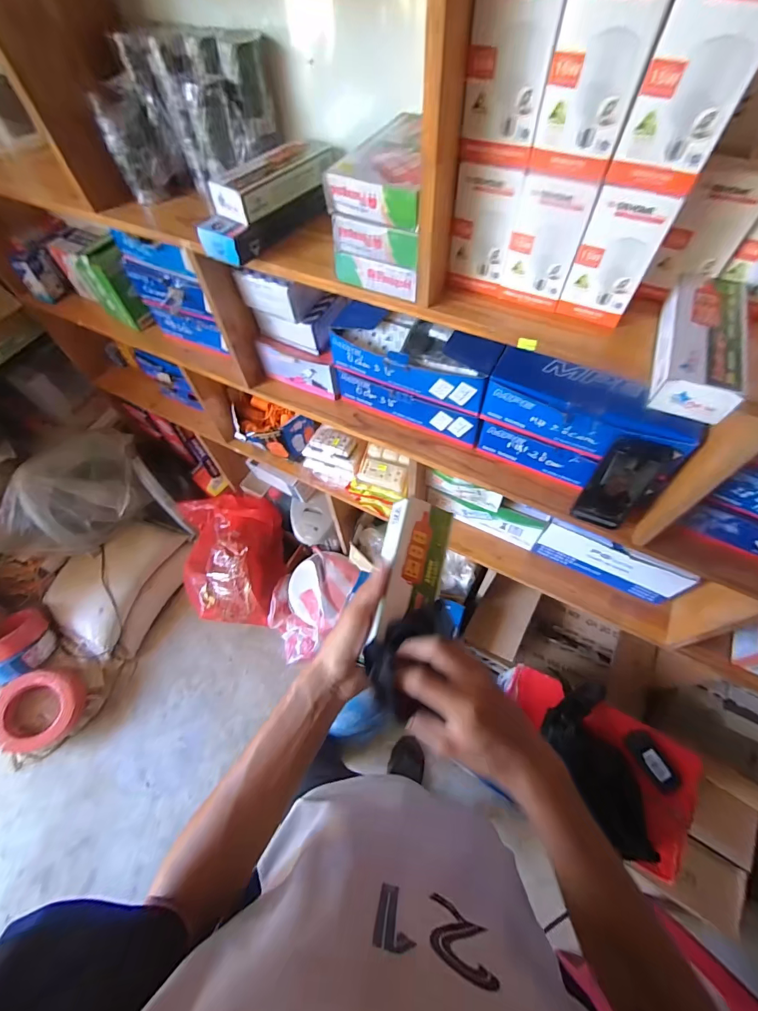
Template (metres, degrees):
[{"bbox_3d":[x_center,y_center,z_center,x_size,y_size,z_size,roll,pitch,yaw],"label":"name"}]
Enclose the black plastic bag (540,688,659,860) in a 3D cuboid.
[{"bbox_3d":[0.428,0.514,0.769,0.131,0.044,0.279,-12,61,-4],"label":"black plastic bag"}]

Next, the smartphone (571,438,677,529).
[{"bbox_3d":[0.356,-0.029,0.584,0.078,0.157,0.007,20,45,11],"label":"smartphone"}]

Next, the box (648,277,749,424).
[{"bbox_3d":[0.324,-0.167,0.398,0.069,0.034,0.181,19,63,13],"label":"box"}]

